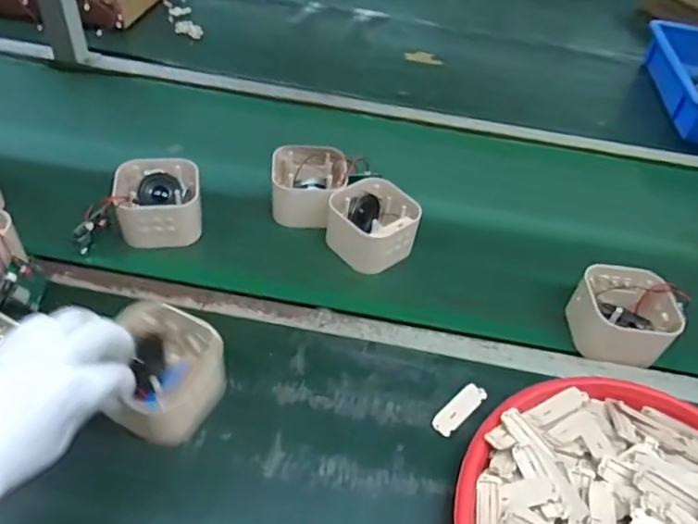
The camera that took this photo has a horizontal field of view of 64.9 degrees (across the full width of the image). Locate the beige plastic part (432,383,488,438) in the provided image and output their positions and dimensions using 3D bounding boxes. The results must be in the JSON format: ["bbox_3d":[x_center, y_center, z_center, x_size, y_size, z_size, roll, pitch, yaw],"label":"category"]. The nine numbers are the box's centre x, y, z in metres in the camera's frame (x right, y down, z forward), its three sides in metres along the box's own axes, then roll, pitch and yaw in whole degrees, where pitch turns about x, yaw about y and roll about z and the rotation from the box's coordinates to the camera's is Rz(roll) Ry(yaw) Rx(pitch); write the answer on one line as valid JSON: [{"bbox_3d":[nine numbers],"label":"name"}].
[{"bbox_3d":[0.100,0.133,0.497,0.061,0.004,0.021,-31,57,-33],"label":"beige plastic part"}]

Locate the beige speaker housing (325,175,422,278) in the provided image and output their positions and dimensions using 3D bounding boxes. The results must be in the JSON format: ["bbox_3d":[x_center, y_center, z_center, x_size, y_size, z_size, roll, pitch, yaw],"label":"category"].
[{"bbox_3d":[0.029,-0.043,0.628,0.089,0.055,0.089,-31,57,-32],"label":"beige speaker housing"}]

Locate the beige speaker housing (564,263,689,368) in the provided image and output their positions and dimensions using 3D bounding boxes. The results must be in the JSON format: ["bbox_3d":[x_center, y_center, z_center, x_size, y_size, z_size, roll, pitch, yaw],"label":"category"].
[{"bbox_3d":[0.285,0.052,0.574,0.095,0.054,0.092,7,45,-2],"label":"beige speaker housing"}]

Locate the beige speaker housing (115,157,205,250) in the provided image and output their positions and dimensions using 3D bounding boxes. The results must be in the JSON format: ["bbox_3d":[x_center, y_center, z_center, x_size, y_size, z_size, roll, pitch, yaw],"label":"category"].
[{"bbox_3d":[-0.213,-0.066,0.624,0.092,0.066,0.085,-10,49,-15],"label":"beige speaker housing"}]

